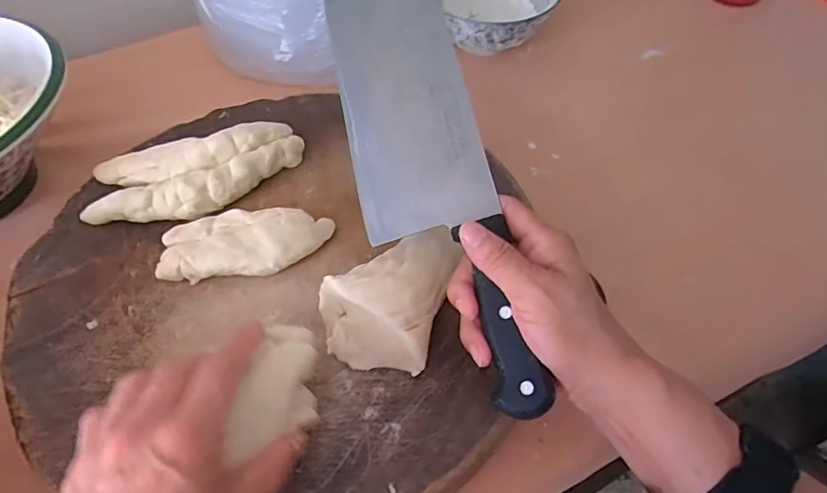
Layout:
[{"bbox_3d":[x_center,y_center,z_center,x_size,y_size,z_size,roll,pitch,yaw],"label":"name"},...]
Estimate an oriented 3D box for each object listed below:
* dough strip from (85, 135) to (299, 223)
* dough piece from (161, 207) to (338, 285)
[{"bbox_3d":[-0.156,-0.043,0.390,0.160,0.026,0.038,-20,56,-13],"label":"dough strip"},{"bbox_3d":[-0.115,-0.001,0.364,0.112,0.020,0.048,-4,54,-2],"label":"dough piece"}]

